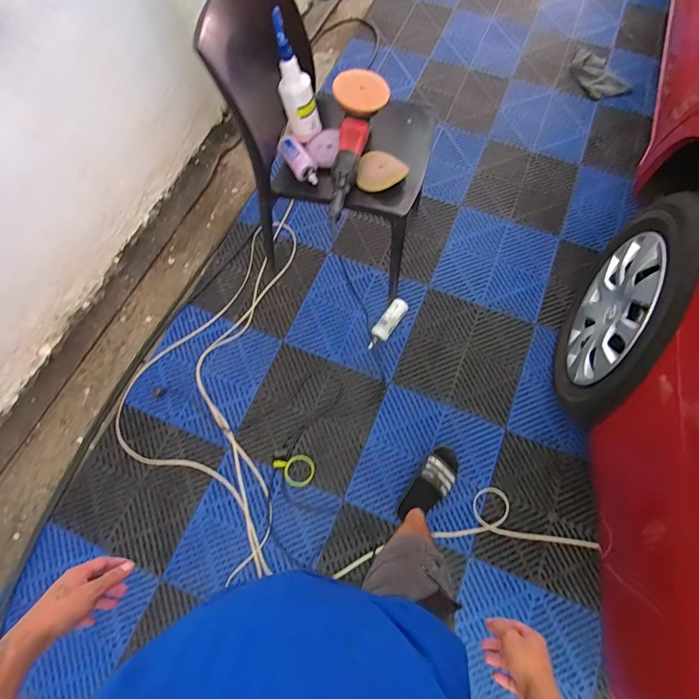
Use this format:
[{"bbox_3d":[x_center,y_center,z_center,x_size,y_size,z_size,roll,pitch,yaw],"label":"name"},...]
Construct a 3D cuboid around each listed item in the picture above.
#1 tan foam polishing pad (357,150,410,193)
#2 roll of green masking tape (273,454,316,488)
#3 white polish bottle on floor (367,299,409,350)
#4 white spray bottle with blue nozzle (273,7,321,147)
[{"bbox_3d":[0.090,-0.486,1.120,0.128,0.035,0.150,6,68,4],"label":"tan foam polishing pad"},{"bbox_3d":[-0.164,0.362,1.285,0.098,0.015,0.117,-43,72,-14],"label":"roll of green masking tape"},{"bbox_3d":[0.127,-0.083,1.424,0.062,0.051,0.203,35,73,14],"label":"white polish bottle on floor"},{"bbox_3d":[-0.138,-0.689,1.094,0.096,0.269,0.086,-8,68,-2],"label":"white spray bottle with blue nozzle"}]

